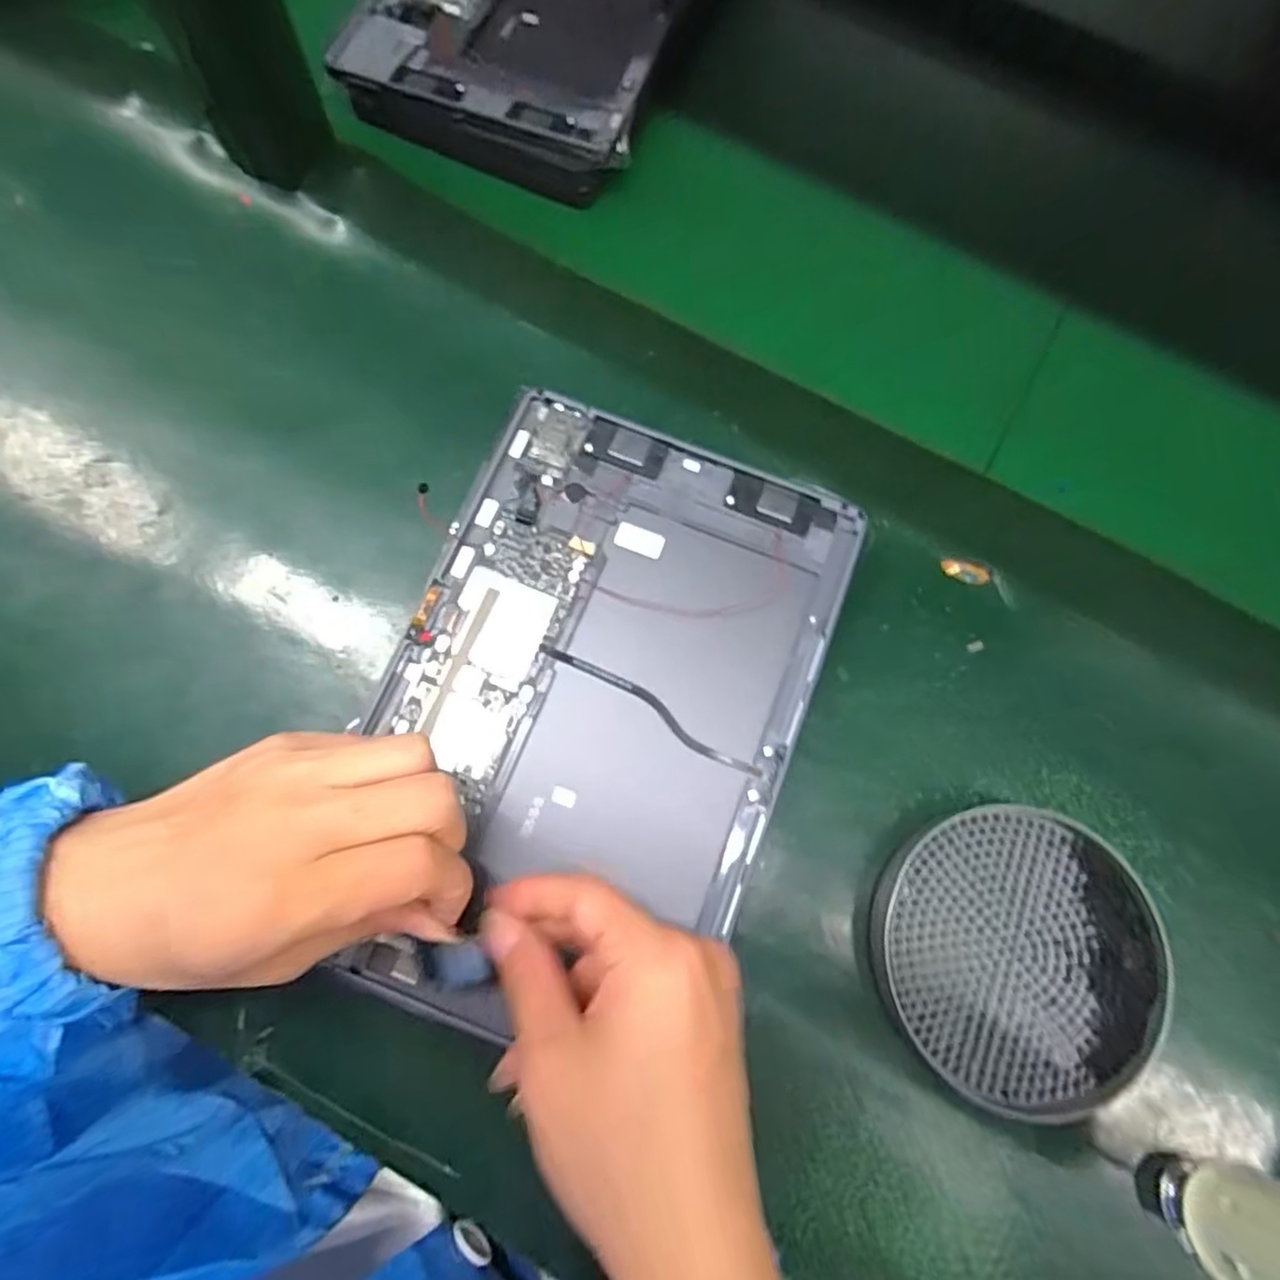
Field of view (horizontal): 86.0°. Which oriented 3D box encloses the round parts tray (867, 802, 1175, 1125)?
[{"bbox_3d":[0.156,0.129,0.284,0.113,0.016,0.110,0,76,-2],"label":"round parts tray"}]

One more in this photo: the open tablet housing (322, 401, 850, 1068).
[{"bbox_3d":[-0.019,0.026,0.286,0.165,0.012,0.255,20,76,3],"label":"open tablet housing"}]

